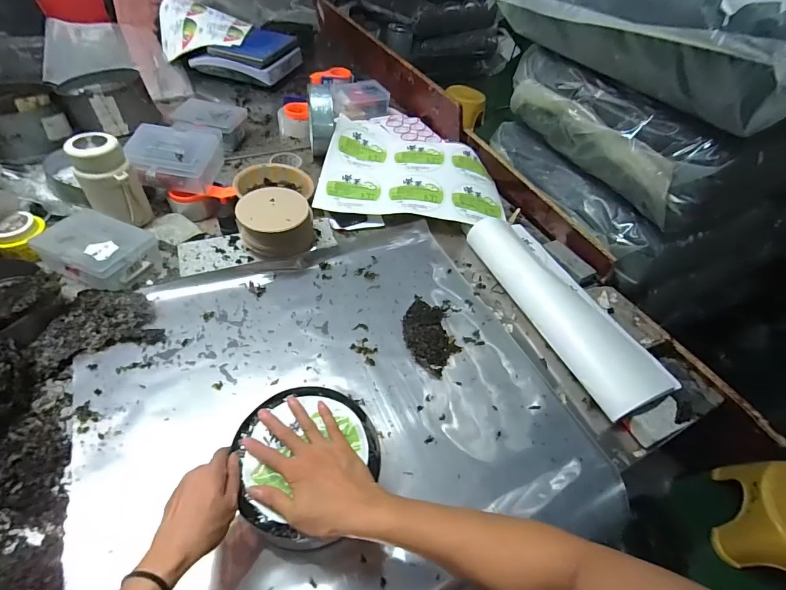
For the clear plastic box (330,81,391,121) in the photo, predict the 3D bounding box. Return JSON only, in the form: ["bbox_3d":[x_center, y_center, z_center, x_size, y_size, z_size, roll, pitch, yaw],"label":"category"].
[{"bbox_3d":[-0.112,-0.683,1.326,0.177,0.067,0.117,-19,54,-21],"label":"clear plastic box"}]

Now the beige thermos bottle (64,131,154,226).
[{"bbox_3d":[-0.572,-0.225,0.776,0.099,0.171,0.085,-31,59,-29],"label":"beige thermos bottle"}]

